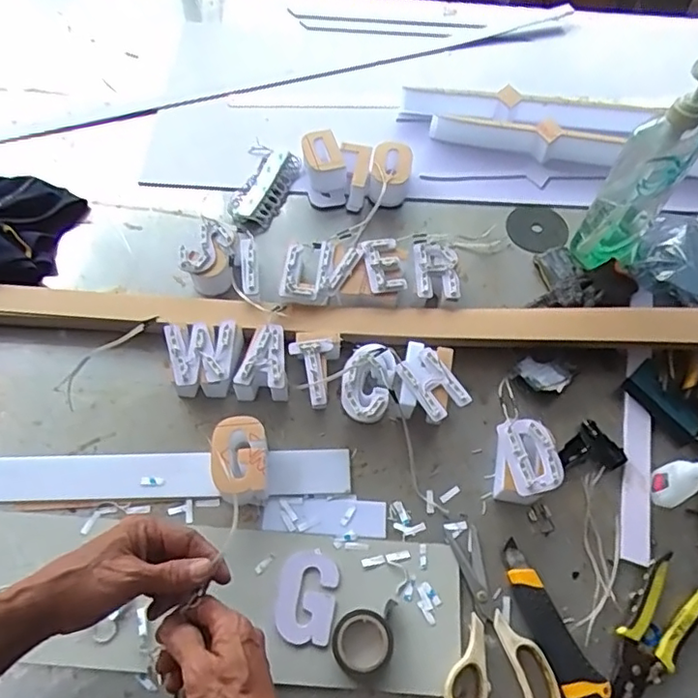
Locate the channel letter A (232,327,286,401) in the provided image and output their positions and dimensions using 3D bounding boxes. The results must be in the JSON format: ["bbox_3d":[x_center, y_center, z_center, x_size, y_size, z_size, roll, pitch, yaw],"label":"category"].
[{"bbox_3d":[-0.105,0.017,0.695,0.061,0.051,0.082,0,62,-2],"label":"channel letter A"}]

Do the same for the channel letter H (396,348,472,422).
[{"bbox_3d":[0.096,0.040,0.668,0.052,0.015,0.080,-29,66,-16],"label":"channel letter H"}]

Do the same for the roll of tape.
[{"bbox_3d":[0.019,0.280,0.559,0.070,0.019,0.054,-14,63,-9],"label":"roll of tape"}]

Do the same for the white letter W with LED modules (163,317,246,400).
[{"bbox_3d":[-0.170,0.012,0.692,0.084,0.046,0.079,-6,62,-5],"label":"white letter W with LED modules"}]

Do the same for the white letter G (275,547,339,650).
[{"bbox_3d":[-0.043,0.252,0.589,0.058,0.010,0.087,9,62,3],"label":"white letter G"}]

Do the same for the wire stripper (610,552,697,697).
[{"bbox_3d":[0.298,0.292,0.574,0.061,0.021,0.170,37,67,17],"label":"wire stripper"}]

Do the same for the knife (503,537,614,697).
[{"bbox_3d":[0.200,0.275,0.580,0.039,0.024,0.160,-20,64,-12],"label":"knife"}]

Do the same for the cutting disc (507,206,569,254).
[{"bbox_3d":[0.275,-0.179,0.853,0.093,0.009,0.093,-1,52,1],"label":"cutting disc"}]

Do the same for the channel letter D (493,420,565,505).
[{"bbox_3d":[0.193,0.126,0.648,0.069,0.049,0.087,-9,62,-7],"label":"channel letter D"}]

